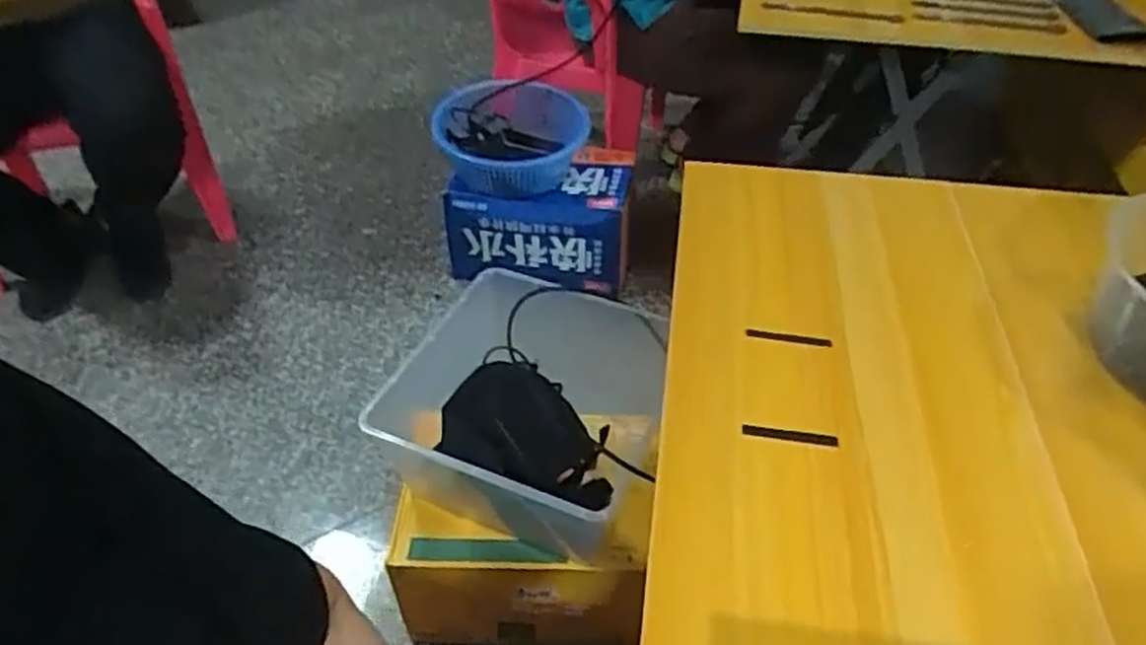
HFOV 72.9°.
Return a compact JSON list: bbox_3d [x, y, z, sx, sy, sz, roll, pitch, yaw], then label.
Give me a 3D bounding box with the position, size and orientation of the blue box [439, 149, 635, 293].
[{"bbox_3d":[-0.062,-0.198,1.480,0.337,0.180,0.200,3,44,4],"label":"blue box"}]

